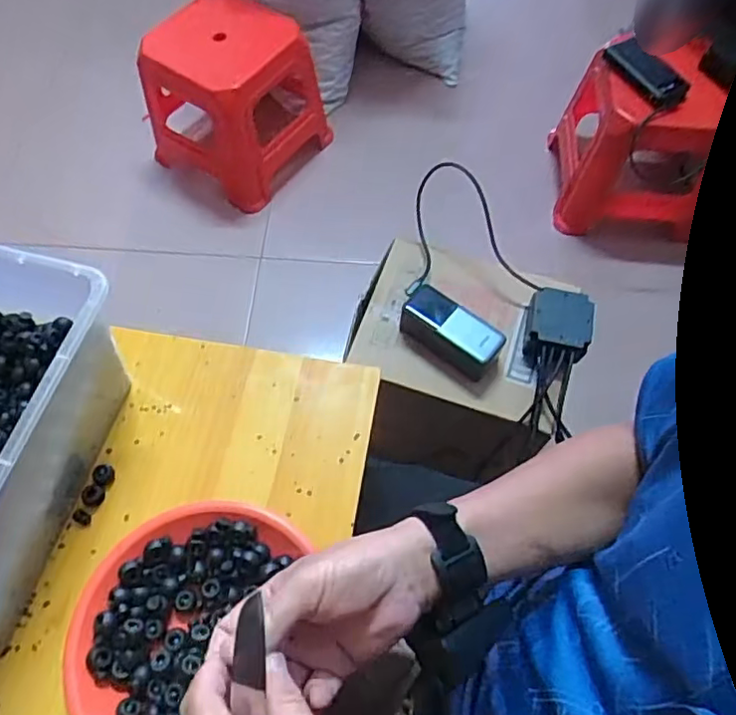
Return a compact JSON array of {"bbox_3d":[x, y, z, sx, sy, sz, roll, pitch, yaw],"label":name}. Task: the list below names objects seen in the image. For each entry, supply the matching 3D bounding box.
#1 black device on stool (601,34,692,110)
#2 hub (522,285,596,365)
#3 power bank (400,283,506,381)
[{"bbox_3d":[0.474,-0.483,1.025,0.154,0.056,0.033,31,28,-9],"label":"black device on stool"},{"bbox_3d":[0.245,-0.037,0.779,0.076,0.056,0.089,12,64,6],"label":"hub"},{"bbox_3d":[0.106,-0.031,0.785,0.136,0.065,0.056,33,68,15],"label":"power bank"}]

